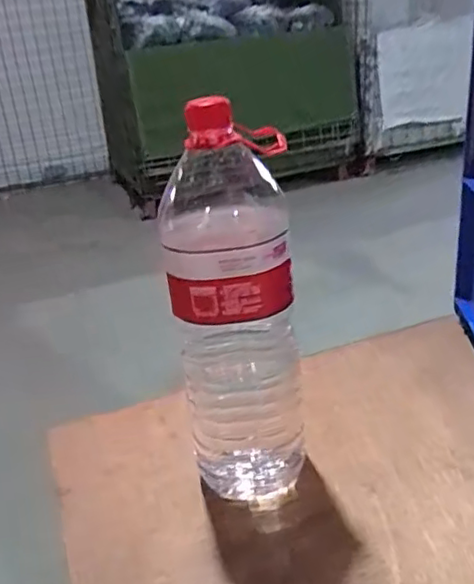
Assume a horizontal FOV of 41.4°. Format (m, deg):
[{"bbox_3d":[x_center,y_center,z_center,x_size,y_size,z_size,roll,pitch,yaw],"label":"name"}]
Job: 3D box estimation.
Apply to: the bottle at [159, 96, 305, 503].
[{"bbox_3d":[-0.002,0.019,0.519,0.093,0.327,0.102,-6,27,-1],"label":"bottle"}]

